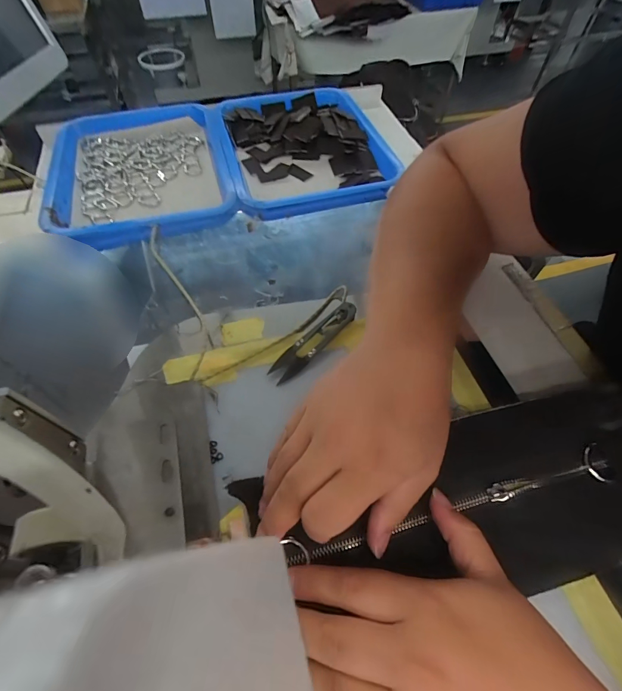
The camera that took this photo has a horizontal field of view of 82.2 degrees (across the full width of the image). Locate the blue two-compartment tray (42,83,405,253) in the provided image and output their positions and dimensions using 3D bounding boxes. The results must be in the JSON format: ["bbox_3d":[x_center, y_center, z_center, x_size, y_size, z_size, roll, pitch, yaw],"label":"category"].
[{"bbox_3d":[-0.119,-0.265,0.506,0.451,0.036,0.298,-13,57,-8],"label":"blue two-compartment tray"}]

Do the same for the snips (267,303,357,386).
[{"bbox_3d":[0.003,-0.006,0.324,0.022,0.010,0.099,37,64,22],"label":"snips"}]

